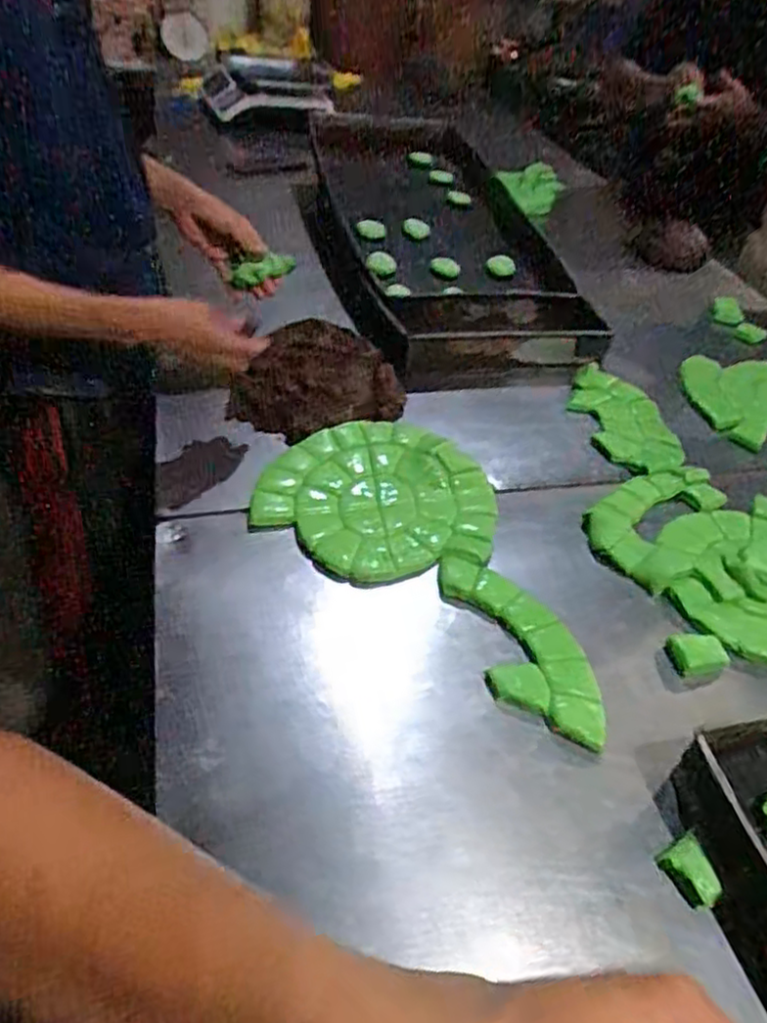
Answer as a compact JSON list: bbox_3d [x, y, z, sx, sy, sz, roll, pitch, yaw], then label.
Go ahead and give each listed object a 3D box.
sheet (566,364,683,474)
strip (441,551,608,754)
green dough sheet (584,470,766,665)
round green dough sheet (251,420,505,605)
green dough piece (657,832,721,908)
[{"bbox_3d":[0.342,-0.137,1.013,0.114,0.023,0.232,1,42,-7],"label":"sheet"},{"bbox_3d":[0.137,0.130,0.697,0.100,0.015,0.232,-9,44,-17],"label":"strip"},{"bbox_3d":[0.426,0.054,0.814,0.258,0.027,0.326,-29,53,-33],"label":"green dough sheet"},{"bbox_3d":[0.000,-0.024,0.846,0.269,0.020,0.269,4,42,-3],"label":"round green dough sheet"},{"bbox_3d":[0.242,0.283,0.548,0.032,0.020,0.046,-18,47,-26],"label":"green dough piece"}]

